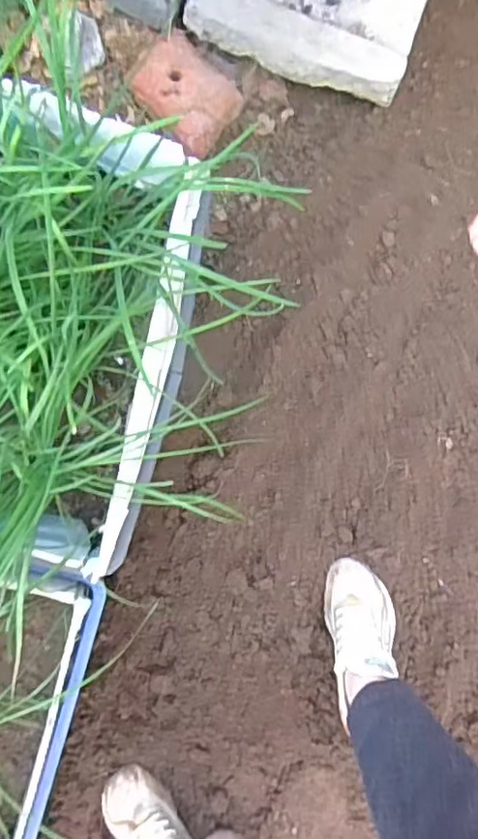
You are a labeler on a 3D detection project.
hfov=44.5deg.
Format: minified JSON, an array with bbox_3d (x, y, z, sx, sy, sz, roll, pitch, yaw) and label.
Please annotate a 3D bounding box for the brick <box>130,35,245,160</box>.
[{"bbox_3d":[-0.080,-0.495,0.883,0.122,0.044,0.163,-45,94,-3],"label":"brick"}]

